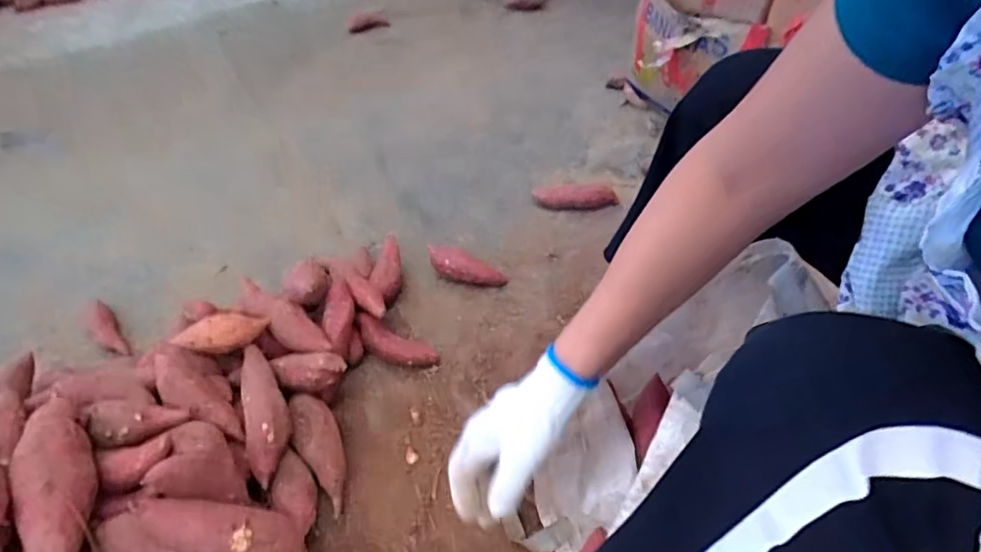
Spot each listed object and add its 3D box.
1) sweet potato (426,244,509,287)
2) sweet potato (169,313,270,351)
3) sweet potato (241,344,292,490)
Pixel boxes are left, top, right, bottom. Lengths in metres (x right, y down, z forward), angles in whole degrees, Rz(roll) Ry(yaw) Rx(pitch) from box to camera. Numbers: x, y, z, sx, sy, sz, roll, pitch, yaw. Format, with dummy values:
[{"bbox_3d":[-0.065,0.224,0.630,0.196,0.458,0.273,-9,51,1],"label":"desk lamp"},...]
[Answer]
[{"bbox_3d":[-0.050,-0.012,1.048,0.167,0.044,0.053,21,46,-2],"label":"sweet potato"},{"bbox_3d":[-0.392,0.079,0.787,0.128,0.040,0.048,-10,41,-30],"label":"sweet potato"},{"bbox_3d":[-0.305,0.171,0.732,0.055,0.053,0.212,-15,58,-11],"label":"sweet potato"}]

